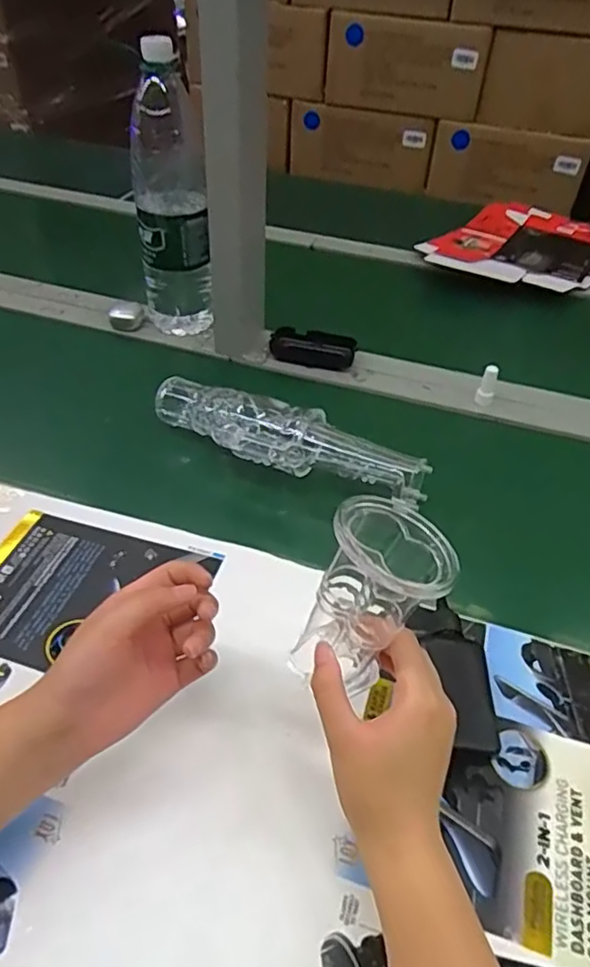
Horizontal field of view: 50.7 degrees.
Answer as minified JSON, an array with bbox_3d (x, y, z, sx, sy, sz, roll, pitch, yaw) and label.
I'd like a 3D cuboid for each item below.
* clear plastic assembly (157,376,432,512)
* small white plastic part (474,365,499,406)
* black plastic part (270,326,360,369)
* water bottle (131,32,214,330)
[{"bbox_3d":[-0.016,-0.039,0.640,0.297,0.063,0.073,19,46,14],"label":"clear plastic assembly"},{"bbox_3d":[0.233,-0.119,0.753,0.020,0.055,0.013,19,43,14],"label":"small white plastic part"},{"bbox_3d":[0.025,-0.177,0.822,0.111,0.031,0.049,19,46,15],"label":"black plastic part"},{"bbox_3d":[-0.151,-0.329,0.765,0.085,0.328,0.075,-7,45,-11],"label":"water bottle"}]

